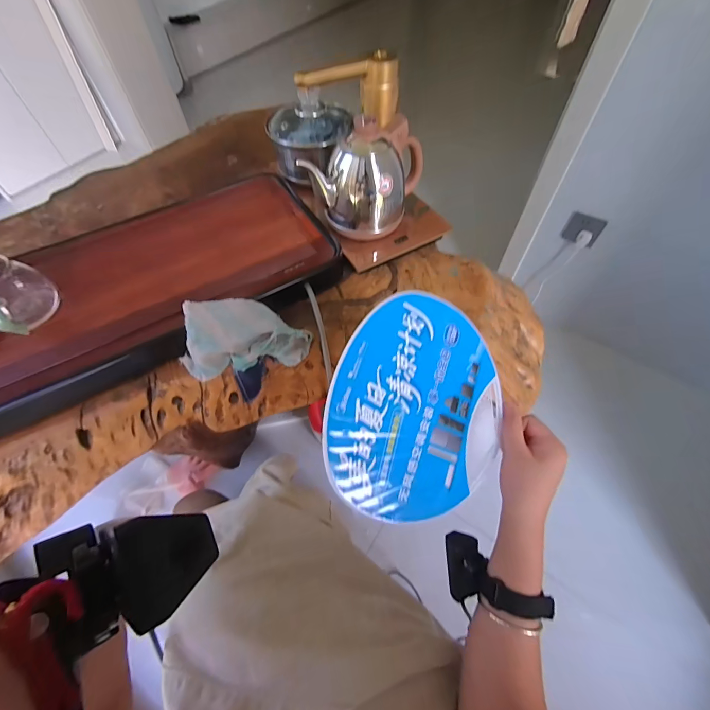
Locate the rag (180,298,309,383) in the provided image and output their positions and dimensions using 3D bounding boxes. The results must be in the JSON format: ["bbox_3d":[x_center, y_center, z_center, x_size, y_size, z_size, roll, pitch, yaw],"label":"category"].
[{"bbox_3d":[-0.156,-0.034,0.482,0.173,0.096,0.077,-11,58,-6],"label":"rag"}]

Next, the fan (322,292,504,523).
[{"bbox_3d":[0.070,0.052,0.356,0.189,0.006,0.218,23,74,-14],"label":"fan"}]

